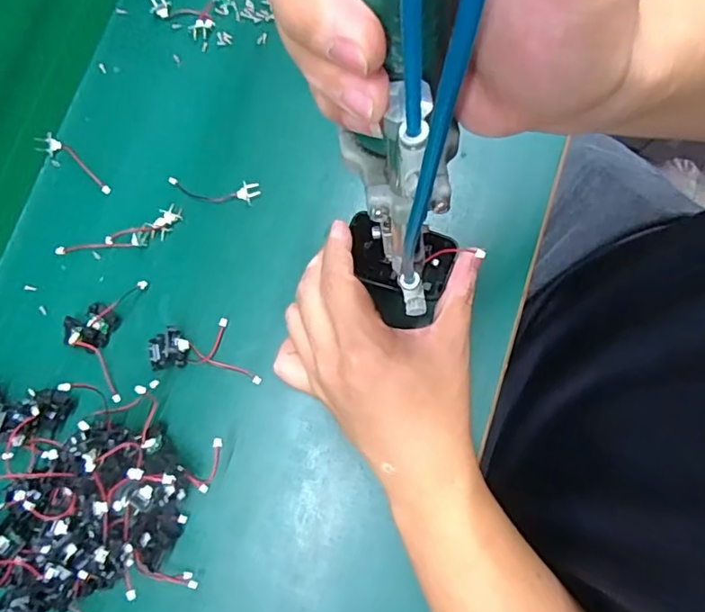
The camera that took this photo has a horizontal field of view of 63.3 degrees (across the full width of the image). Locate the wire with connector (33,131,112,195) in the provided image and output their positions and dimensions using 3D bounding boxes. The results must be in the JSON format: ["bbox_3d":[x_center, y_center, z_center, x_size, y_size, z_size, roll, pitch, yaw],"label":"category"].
[{"bbox_3d":[-0.195,-0.100,0.401,0.065,0.006,0.015,36,81,5],"label":"wire with connector"}]

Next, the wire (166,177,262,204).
[{"bbox_3d":[-0.097,-0.081,0.398,0.064,0.004,0.015,5,79,0],"label":"wire"}]

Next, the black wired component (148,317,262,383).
[{"bbox_3d":[-0.096,0.026,0.371,0.073,0.020,0.037,7,79,0],"label":"black wired component"}]

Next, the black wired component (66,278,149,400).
[{"bbox_3d":[-0.166,0.019,0.375,0.043,0.012,0.078,11,79,1],"label":"black wired component"}]

